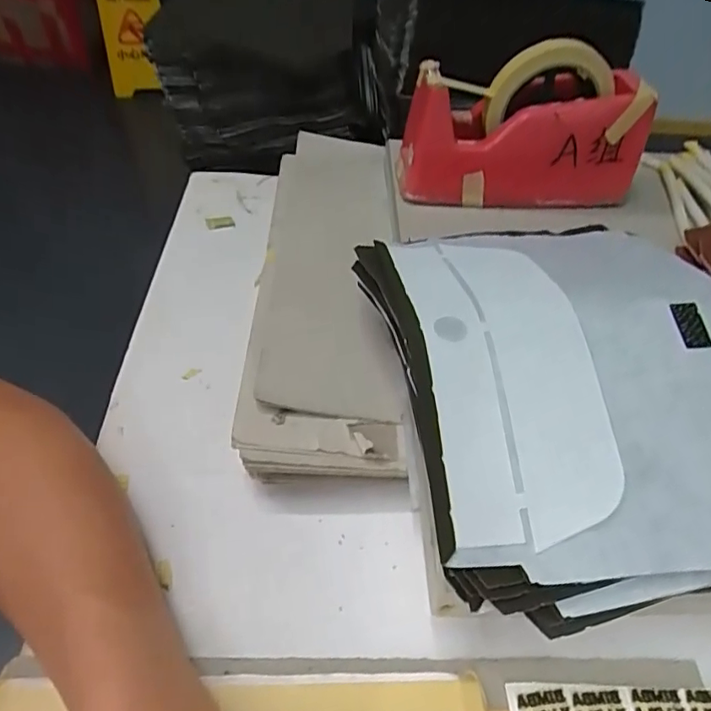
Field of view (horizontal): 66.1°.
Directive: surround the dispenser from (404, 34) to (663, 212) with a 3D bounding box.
[{"bbox_3d":[0.144,-0.200,0.471,0.200,0.114,0.069,-2,48,-6],"label":"dispenser"}]

